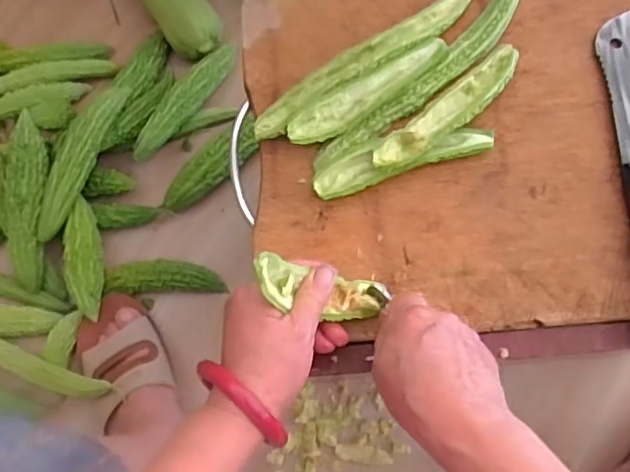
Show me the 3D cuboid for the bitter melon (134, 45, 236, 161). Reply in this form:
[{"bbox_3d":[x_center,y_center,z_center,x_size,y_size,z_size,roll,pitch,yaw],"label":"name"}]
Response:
[{"bbox_3d":[-0.159,-0.164,0.743,0.036,0.053,0.182,32,80,8],"label":"bitter melon"}]

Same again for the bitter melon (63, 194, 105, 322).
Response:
[{"bbox_3d":[-0.255,0.026,0.684,0.039,0.044,0.136,-16,75,-3],"label":"bitter melon"}]

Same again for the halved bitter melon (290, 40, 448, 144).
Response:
[{"bbox_3d":[0.043,-0.109,0.484,0.140,0.027,0.033,-28,76,-7],"label":"halved bitter melon"}]

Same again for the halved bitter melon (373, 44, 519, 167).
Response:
[{"bbox_3d":[0.105,-0.096,0.474,0.143,0.024,0.033,-40,78,-9],"label":"halved bitter melon"}]

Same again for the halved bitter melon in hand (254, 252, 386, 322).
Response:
[{"bbox_3d":[-0.002,0.034,0.398,0.026,0.120,0.030,-4,73,43],"label":"halved bitter melon in hand"}]

